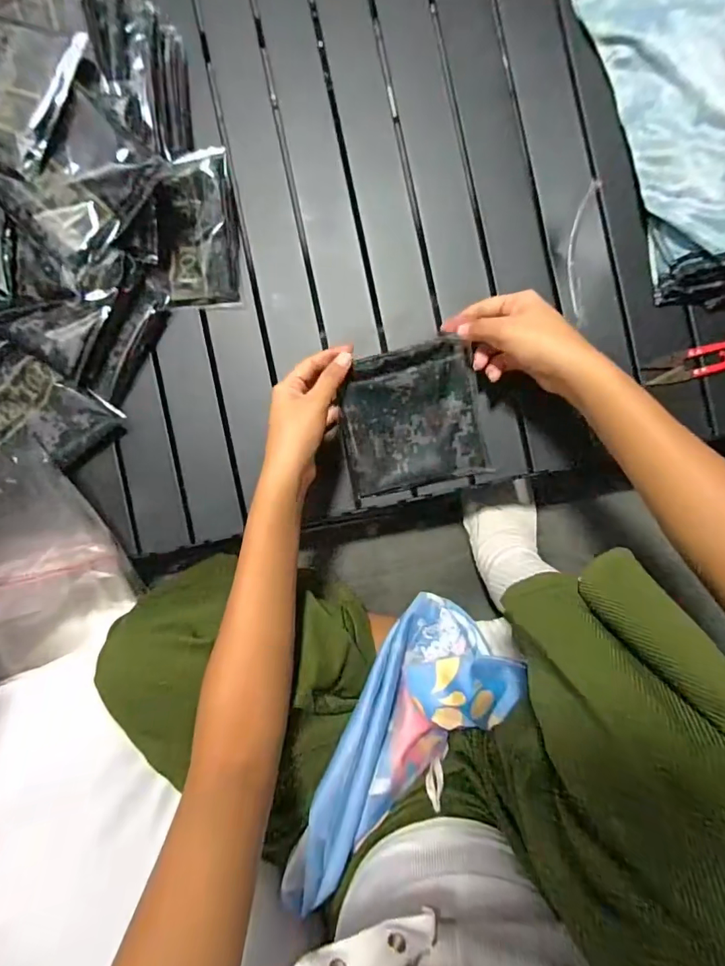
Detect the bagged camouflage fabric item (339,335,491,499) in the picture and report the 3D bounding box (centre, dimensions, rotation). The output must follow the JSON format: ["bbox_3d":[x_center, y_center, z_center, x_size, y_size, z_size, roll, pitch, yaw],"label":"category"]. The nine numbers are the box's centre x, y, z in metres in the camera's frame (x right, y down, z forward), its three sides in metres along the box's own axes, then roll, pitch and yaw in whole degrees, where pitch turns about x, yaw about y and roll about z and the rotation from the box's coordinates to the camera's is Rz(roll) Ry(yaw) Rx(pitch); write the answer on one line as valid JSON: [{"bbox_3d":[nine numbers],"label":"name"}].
[{"bbox_3d":[0.046,-0.061,0.452,0.130,0.013,0.129,-13,106,0],"label":"bagged camouflage fabric item"}]

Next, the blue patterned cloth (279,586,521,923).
[{"bbox_3d":[0.032,0.246,0.443,0.127,0.058,0.288,41,68,3],"label":"blue patterned cloth"}]

